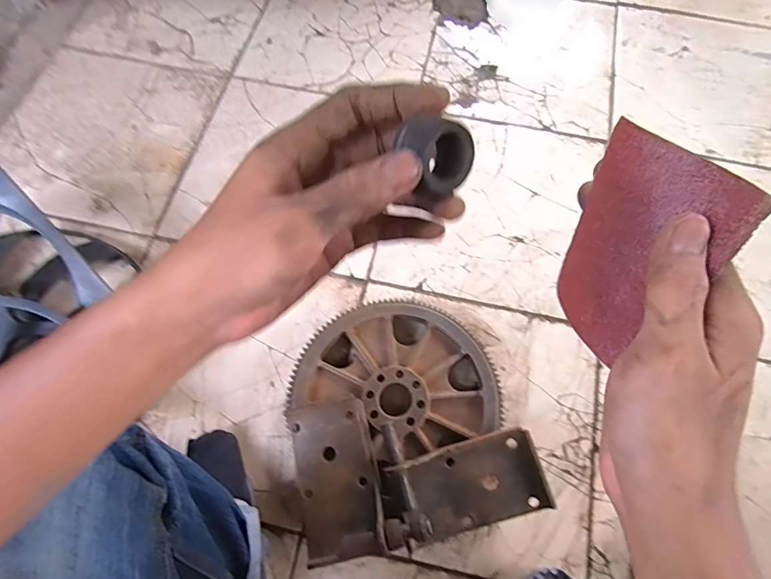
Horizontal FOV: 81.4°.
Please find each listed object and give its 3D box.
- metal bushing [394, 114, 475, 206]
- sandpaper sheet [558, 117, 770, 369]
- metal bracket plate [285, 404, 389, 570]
[{"bbox_3d":[0.019,-0.057,0.191,0.031,0.030,0.019,-42,35,-8],"label":"metal bushing"},{"bbox_3d":[0.112,-0.019,0.208,0.015,0.096,0.066,-6,46,-25],"label":"sandpaper sheet"},{"bbox_3d":[-0.069,0.259,0.615,0.111,0.041,0.197,-9,68,-4],"label":"metal bracket plate"}]

